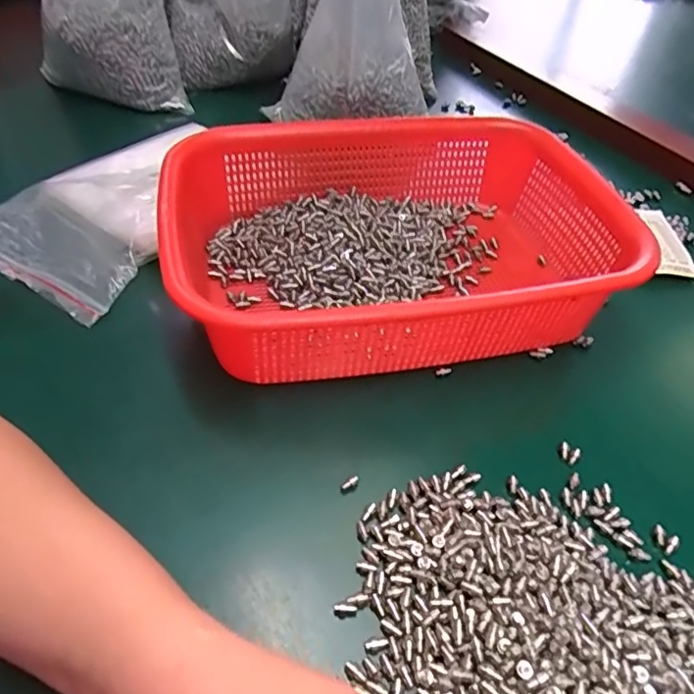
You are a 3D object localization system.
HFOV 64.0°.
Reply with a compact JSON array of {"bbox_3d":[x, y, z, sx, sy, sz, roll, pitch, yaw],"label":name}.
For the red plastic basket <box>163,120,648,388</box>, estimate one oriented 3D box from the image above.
[{"bbox_3d":[0.031,-0.072,0.371,0.280,0.068,0.208,-6,48,-9],"label":"red plastic basket"}]

